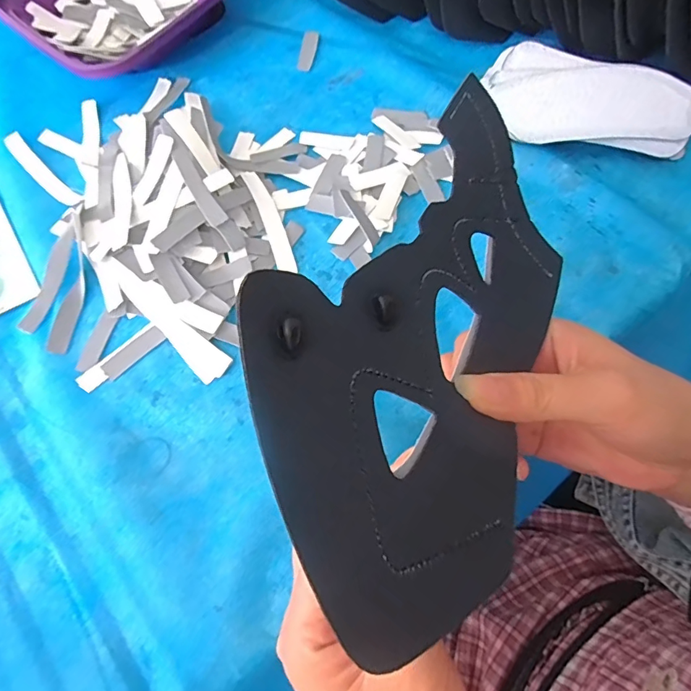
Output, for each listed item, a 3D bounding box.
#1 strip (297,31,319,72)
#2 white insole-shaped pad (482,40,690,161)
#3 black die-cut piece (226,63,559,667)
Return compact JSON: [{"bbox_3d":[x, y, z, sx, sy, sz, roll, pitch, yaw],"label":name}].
[{"bbox_3d":[-0.034,-0.269,0.418,0.015,0.004,0.049,8,67,7],"label":"strip"},{"bbox_3d":[0.181,-0.182,0.344,0.149,0.018,0.074,22,89,15],"label":"white insole-shaped pad"},{"bbox_3d":[0.039,-0.004,0.177,0.123,0.015,0.198,44,61,-7],"label":"black die-cut piece"}]

